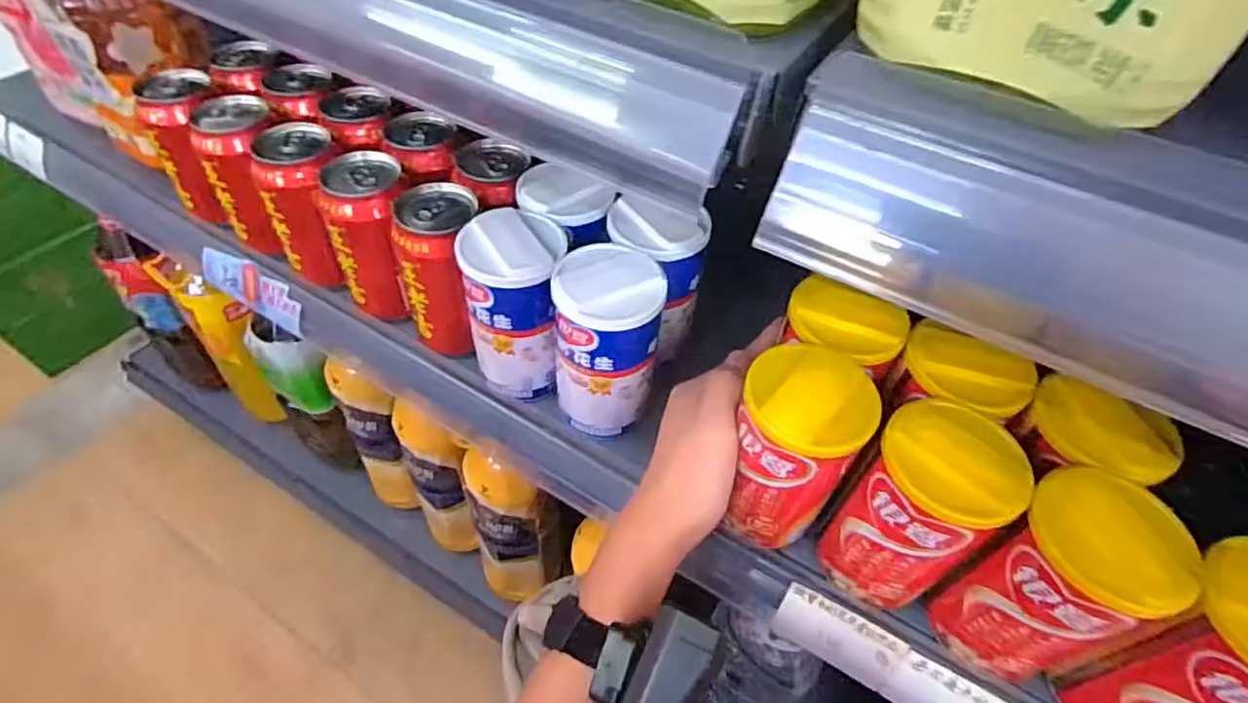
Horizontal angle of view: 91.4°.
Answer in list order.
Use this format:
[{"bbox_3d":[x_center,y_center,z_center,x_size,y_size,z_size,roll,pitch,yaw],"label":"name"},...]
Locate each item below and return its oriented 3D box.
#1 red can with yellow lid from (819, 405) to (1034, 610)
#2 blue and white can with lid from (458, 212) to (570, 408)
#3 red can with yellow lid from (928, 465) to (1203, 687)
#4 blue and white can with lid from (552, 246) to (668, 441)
[{"bbox_3d":[0.153,0.084,0.322,0.060,0.114,0.061,2,50,-2],"label":"red can with yellow lid"},{"bbox_3d":[-0.069,-0.028,0.402,0.060,0.114,0.060,2,50,-2],"label":"blue and white can with lid"},{"bbox_3d":[0.210,0.117,0.300,0.060,0.118,0.067,-12,52,-13],"label":"red can with yellow lid"},{"bbox_3d":[-0.011,-0.004,0.390,0.062,0.116,0.062,2,50,-2],"label":"blue and white can with lid"}]

